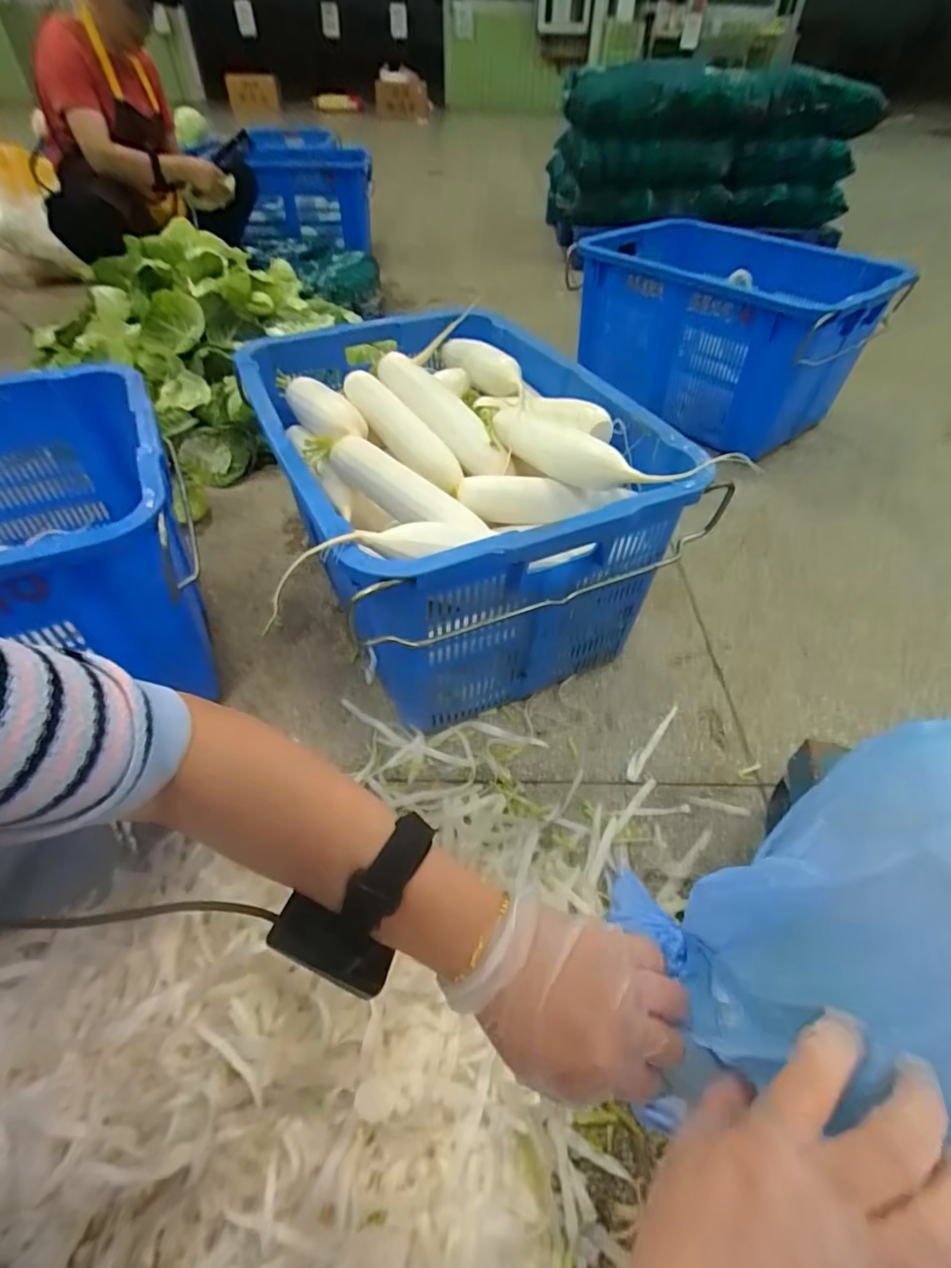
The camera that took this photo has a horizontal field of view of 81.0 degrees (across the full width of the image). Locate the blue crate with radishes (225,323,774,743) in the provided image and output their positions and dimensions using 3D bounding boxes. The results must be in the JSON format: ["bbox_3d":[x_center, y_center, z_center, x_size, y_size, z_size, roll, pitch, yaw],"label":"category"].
[{"bbox_3d":[-0.045,-0.214,0.945,0.497,0.387,0.702,-19,51,-18],"label":"blue crate with radishes"}]

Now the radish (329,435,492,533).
[{"bbox_3d":[-0.090,-0.185,0.741,0.216,0.052,0.054,27,49,-5],"label":"radish"}]

